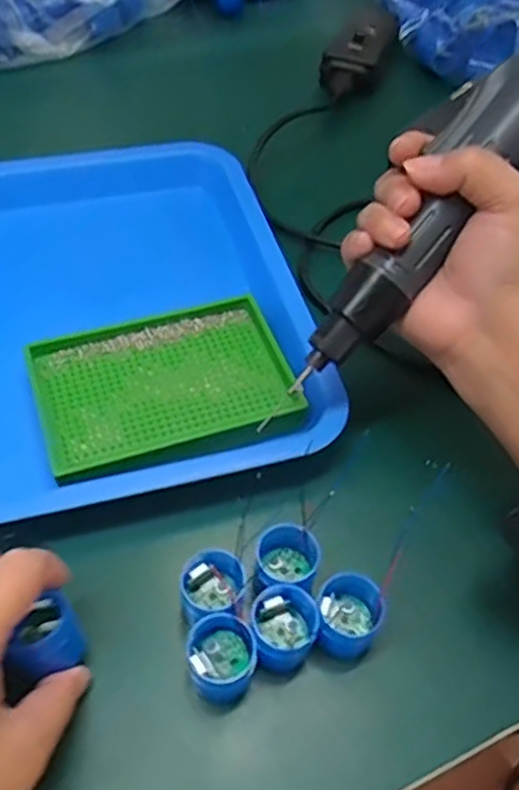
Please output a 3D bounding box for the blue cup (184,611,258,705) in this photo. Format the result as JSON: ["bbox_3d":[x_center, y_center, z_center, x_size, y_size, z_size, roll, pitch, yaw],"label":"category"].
[{"bbox_3d":[-0.017,0.115,0.310,0.030,0.023,0.032,2,52,-3],"label":"blue cup"}]

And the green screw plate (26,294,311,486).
[{"bbox_3d":[-0.053,-0.008,0.395,0.135,0.010,0.095,-14,55,-15],"label":"green screw plate"}]

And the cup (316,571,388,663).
[{"bbox_3d":[0.040,0.101,0.322,0.030,0.028,0.029,2,52,-3],"label":"cup"}]

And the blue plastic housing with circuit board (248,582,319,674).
[{"bbox_3d":[0.011,0.104,0.316,0.028,0.025,0.030,-6,53,-9],"label":"blue plastic housing with circuit board"}]

